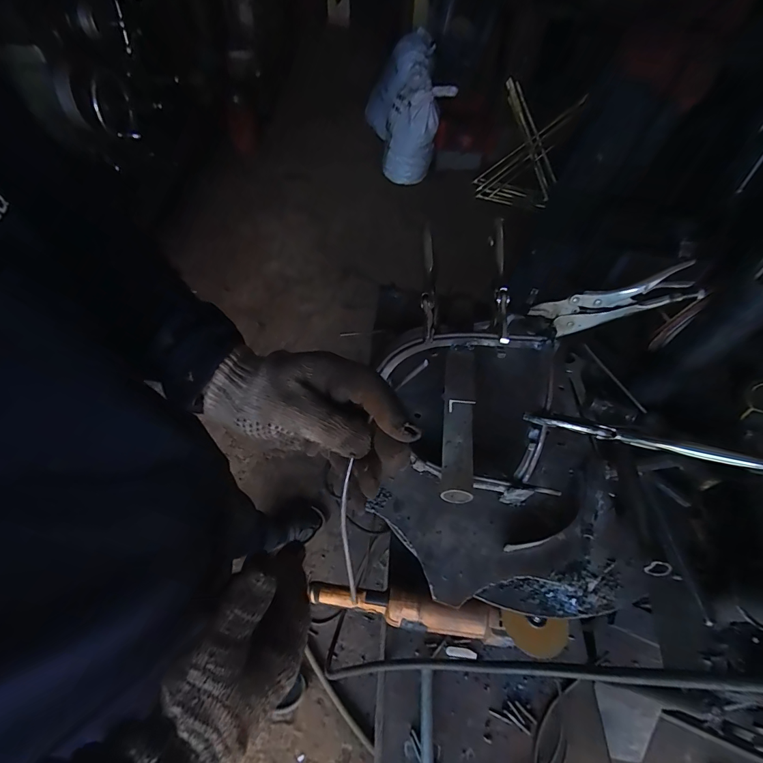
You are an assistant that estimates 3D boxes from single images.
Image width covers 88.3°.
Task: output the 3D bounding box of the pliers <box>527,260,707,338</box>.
[{"bbox_3d":[0.256,-0.087,0.431,0.172,0.041,0.022,-13,56,6],"label":"pliers"}]

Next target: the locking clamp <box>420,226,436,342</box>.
[{"bbox_3d":[0.054,-0.109,0.449,0.017,0.028,0.142,3,70,-1],"label":"locking clamp"}]

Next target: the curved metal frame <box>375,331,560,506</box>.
[{"bbox_3d":[0.088,0.034,0.421,0.177,0.117,0.148,3,55,-1],"label":"curved metal frame"}]

